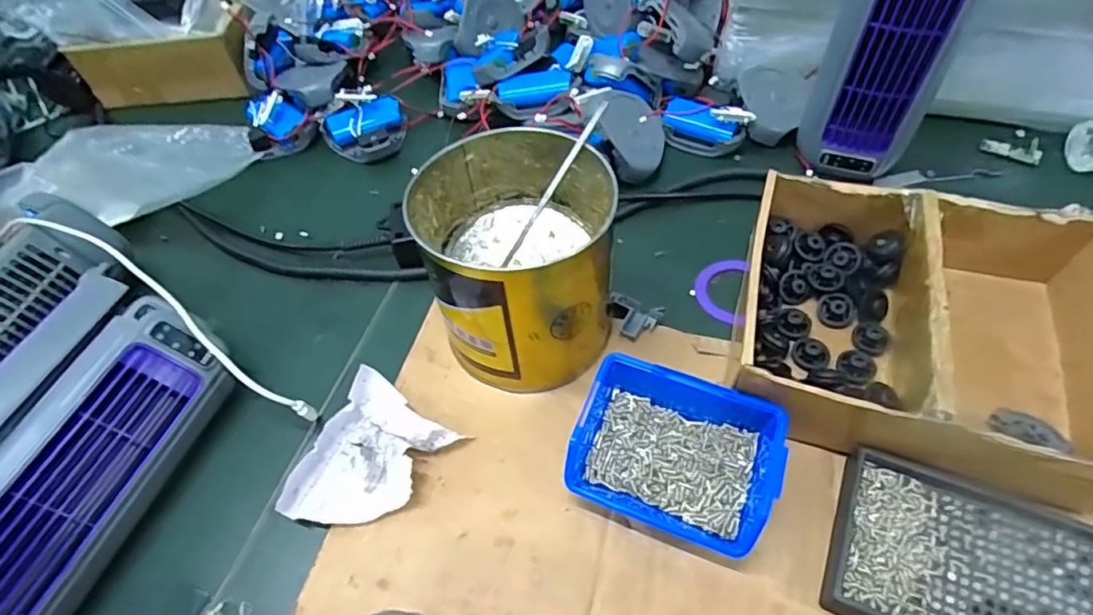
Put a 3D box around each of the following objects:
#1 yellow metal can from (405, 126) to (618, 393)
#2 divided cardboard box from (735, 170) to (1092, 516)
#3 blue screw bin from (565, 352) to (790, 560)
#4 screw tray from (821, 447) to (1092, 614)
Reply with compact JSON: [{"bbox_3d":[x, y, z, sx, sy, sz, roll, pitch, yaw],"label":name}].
[{"bbox_3d":[-0.015,-0.029,0.381,0.120,0.119,0.125,-2,55,3],"label":"yellow metal can"},{"bbox_3d":[0.229,0.010,0.360,0.206,0.069,0.172,14,57,14],"label":"divided cardboard box"},{"bbox_3d":[0.076,0.083,0.341,0.109,0.046,0.088,17,58,16],"label":"blue screw bin"},{"bbox_3d":[0.226,0.142,0.303,0.137,0.024,0.093,20,59,17],"label":"screw tray"}]

